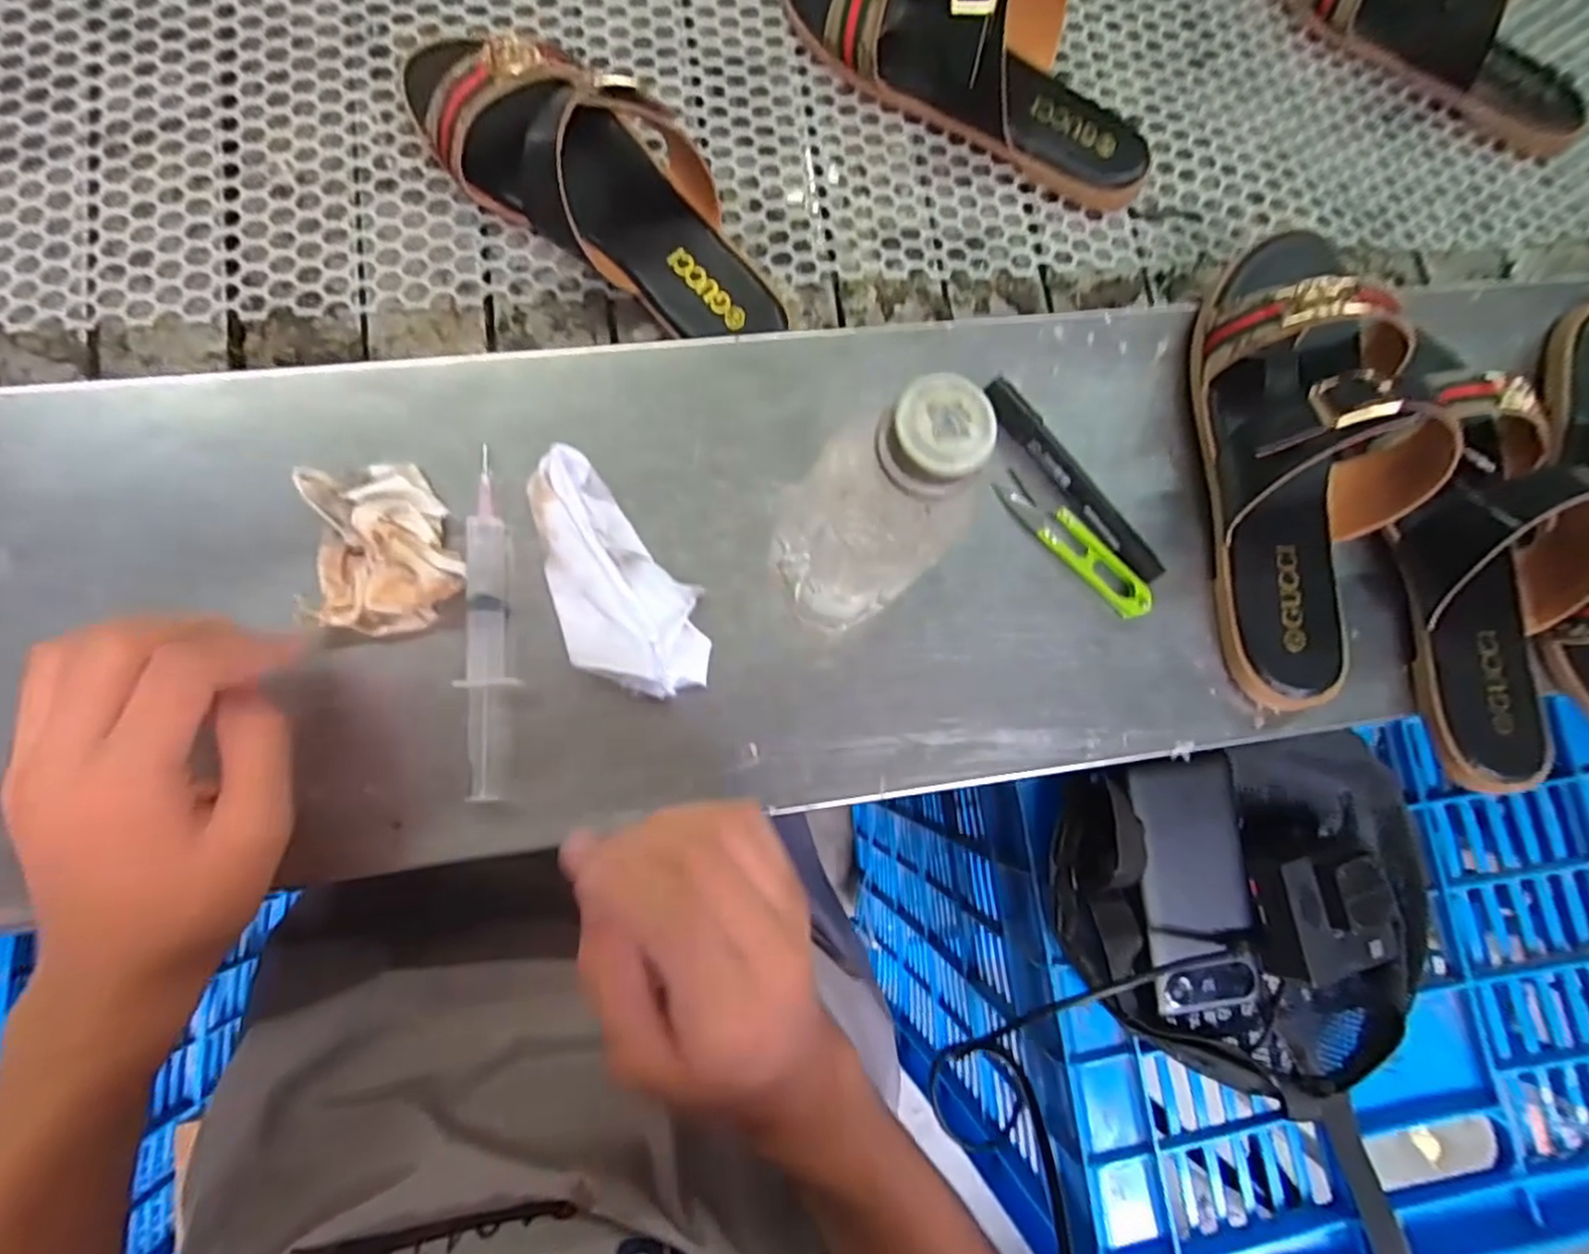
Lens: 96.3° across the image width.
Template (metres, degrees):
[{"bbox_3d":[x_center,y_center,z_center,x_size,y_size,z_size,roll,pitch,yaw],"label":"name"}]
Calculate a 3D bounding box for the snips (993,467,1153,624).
[{"bbox_3d":[0.149,-0.045,0.377,0.098,0.011,0.024,43,82,0],"label":"snips"}]

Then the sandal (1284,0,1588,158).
[{"bbox_3d":[0.440,-0.423,0.465,0.252,0.075,0.097,31,82,-2],"label":"sandal"}]

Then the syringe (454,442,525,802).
[{"bbox_3d":[-0.144,0.000,0.336,0.024,0.014,0.158,2,84,-6],"label":"syringe"}]

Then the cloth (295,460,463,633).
[{"bbox_3d":[-0.187,-0.037,0.327,0.065,0.025,0.076,-3,84,-6],"label":"cloth"}]

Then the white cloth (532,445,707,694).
[{"bbox_3d":[-0.086,-0.026,0.344,0.062,0.014,0.126,-18,86,-8],"label":"white cloth"}]

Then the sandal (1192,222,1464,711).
[{"bbox_3d":[0.273,-0.088,0.362,0.102,0.077,0.255,2,84,-6],"label":"sandal"}]

